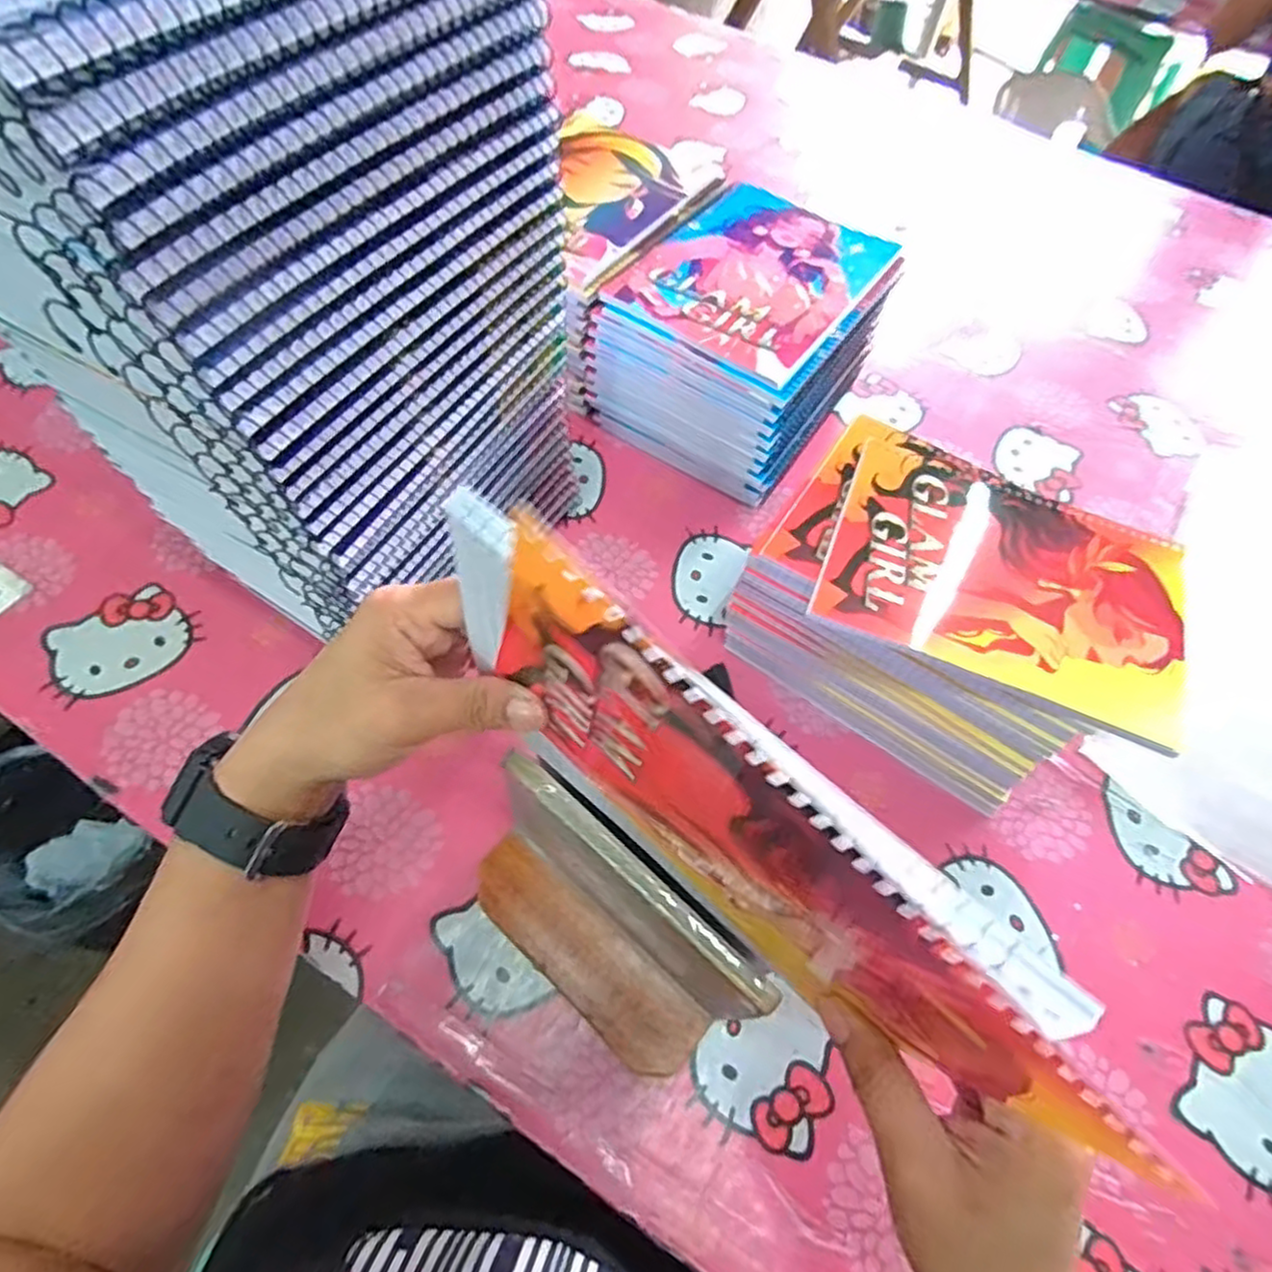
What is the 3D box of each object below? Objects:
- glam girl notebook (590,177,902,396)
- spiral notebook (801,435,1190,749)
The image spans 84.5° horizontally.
[{"bbox_3d":[0.090,-0.269,0.519,0.148,0.010,0.202,33,62,14],"label":"glam girl notebook"},{"bbox_3d":[0.212,-0.034,0.403,0.195,0.008,0.143,22,59,9],"label":"spiral notebook"}]

